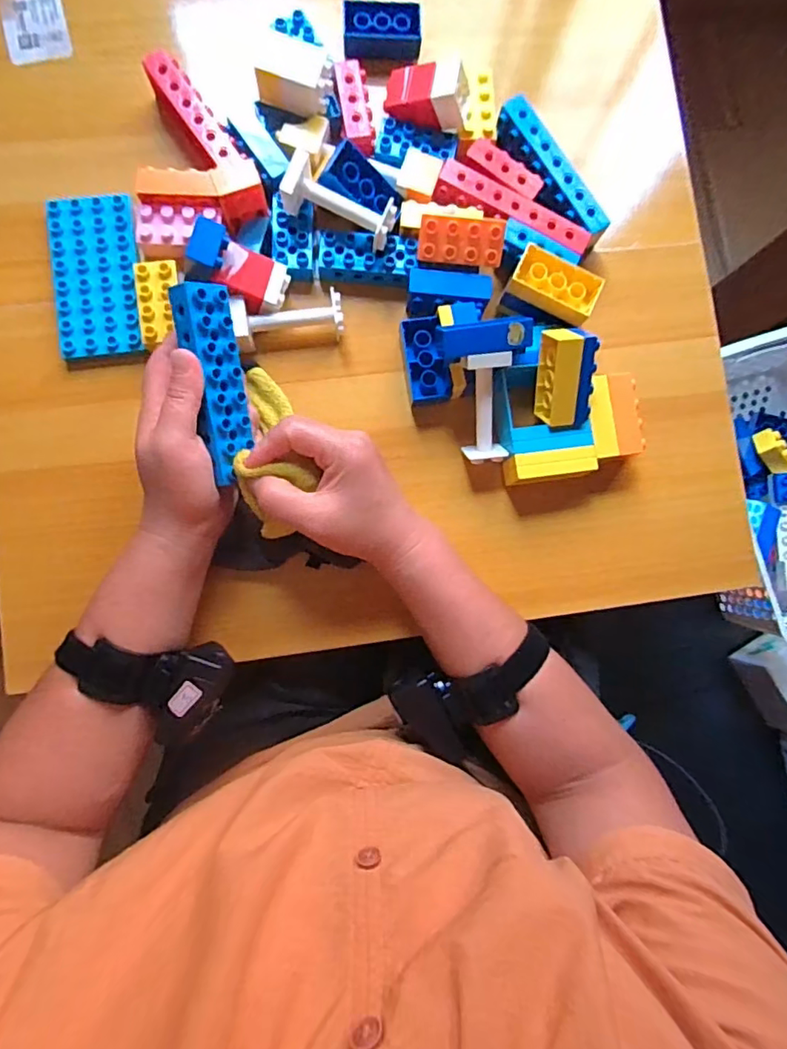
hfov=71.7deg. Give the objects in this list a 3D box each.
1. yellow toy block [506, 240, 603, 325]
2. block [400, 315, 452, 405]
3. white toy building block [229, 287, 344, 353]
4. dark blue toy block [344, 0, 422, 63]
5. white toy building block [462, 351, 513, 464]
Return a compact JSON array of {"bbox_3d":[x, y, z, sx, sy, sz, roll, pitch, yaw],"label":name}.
[{"bbox_3d":[0.122,-0.179,0.408,0.064,0.019,0.035,31,84,-1],"label":"yellow toy block"},{"bbox_3d":[0.025,-0.127,0.421,0.030,0.019,0.064,-13,99,-6],"label":"block"},{"bbox_3d":[-0.080,-0.156,0.420,0.081,0.033,0.034,-10,86,-6],"label":"white toy building block"},{"bbox_3d":[-0.010,-0.405,0.448,0.062,0.021,0.036,-6,85,-5],"label":"dark blue toy block"},{"bbox_3d":[0.069,-0.088,0.408,0.030,0.021,0.081,-6,119,-5],"label":"white toy building block"}]

